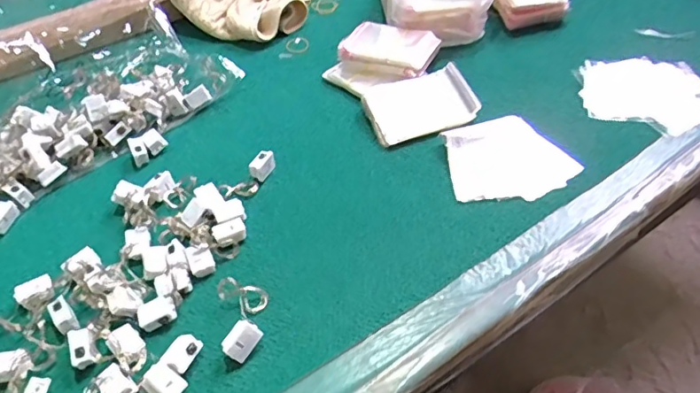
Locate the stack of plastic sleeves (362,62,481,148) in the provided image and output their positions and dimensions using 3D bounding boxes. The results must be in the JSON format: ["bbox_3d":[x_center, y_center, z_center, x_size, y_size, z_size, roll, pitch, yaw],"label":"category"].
[{"bbox_3d":[0.074,-0.097,0.565,0.109,0.011,0.078,-17,61,0],"label":"stack of plastic sleeves"}]

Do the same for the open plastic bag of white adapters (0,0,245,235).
[{"bbox_3d":[-0.359,-0.169,0.637,0.310,0.085,0.397,-34,53,-24],"label":"open plastic bag of white adapters"}]

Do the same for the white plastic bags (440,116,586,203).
[{"bbox_3d":[0.155,-0.039,0.512,0.117,0.016,0.093,-5,47,0],"label":"white plastic bags"}]

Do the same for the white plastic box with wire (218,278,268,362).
[{"bbox_3d":[-0.082,0.093,0.410,0.036,0.022,0.067,-13,47,-6],"label":"white plastic box with wire"}]

